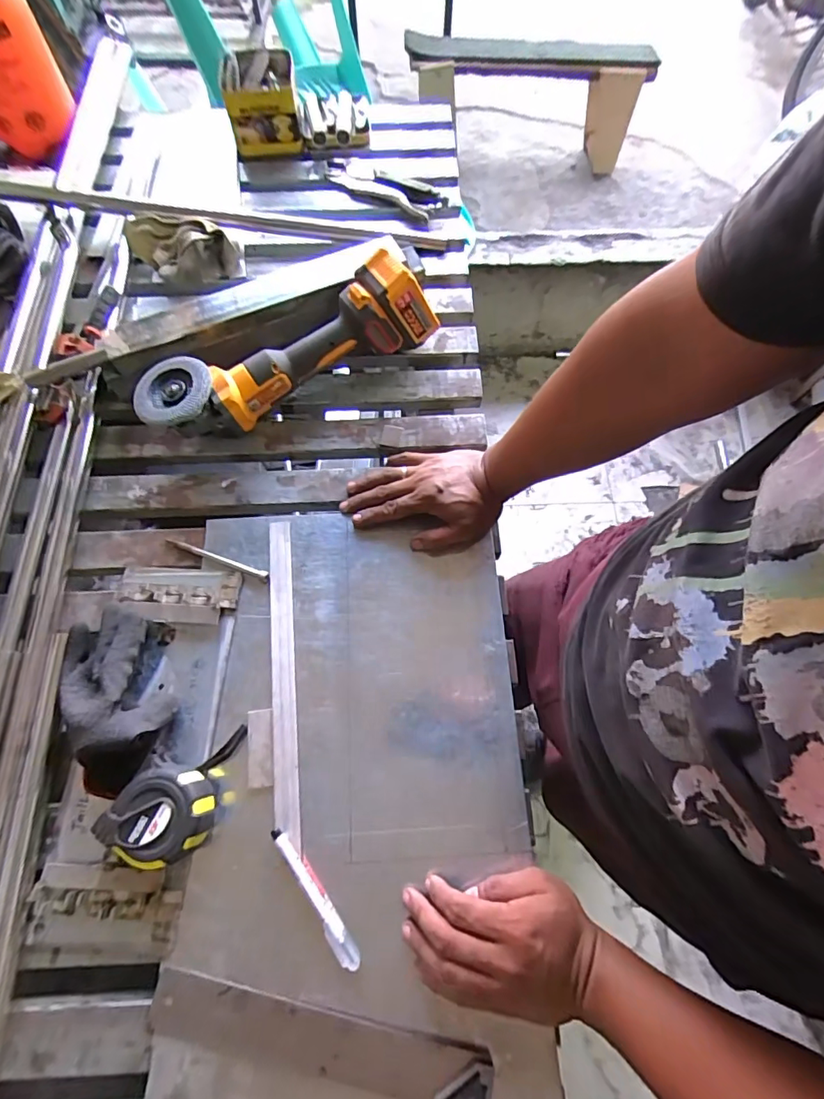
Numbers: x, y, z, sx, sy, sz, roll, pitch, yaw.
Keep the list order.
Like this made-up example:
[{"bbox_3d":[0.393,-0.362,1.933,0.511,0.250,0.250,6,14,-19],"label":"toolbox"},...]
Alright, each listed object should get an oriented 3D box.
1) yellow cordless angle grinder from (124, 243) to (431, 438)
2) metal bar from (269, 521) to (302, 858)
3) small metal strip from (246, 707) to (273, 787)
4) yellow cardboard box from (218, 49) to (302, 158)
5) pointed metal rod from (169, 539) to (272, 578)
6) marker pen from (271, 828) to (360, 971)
[{"bbox_3d":[-0.147,-0.250,0.618,0.391,0.123,0.088,-31,72,-11],"label":"yellow cordless angle grinder"},{"bbox_3d":[-0.140,0.125,0.532,0.028,0.011,0.336,-7,69,-3],"label":"metal bar"},{"bbox_3d":[-0.155,0.201,0.500,0.027,0.005,0.073,-8,69,-3],"label":"small metal strip"},{"bbox_3d":[-0.249,-0.745,0.824,0.120,0.106,0.106,-8,69,-6],"label":"yellow cardboard box"},{"bbox_3d":[-0.227,0.010,0.572,0.129,0.009,0.009,19,69,5],"label":"pointed metal rod"},{"bbox_3d":[-0.090,0.322,0.457,0.016,0.017,0.133,-33,72,-12],"label":"marker pen"}]

